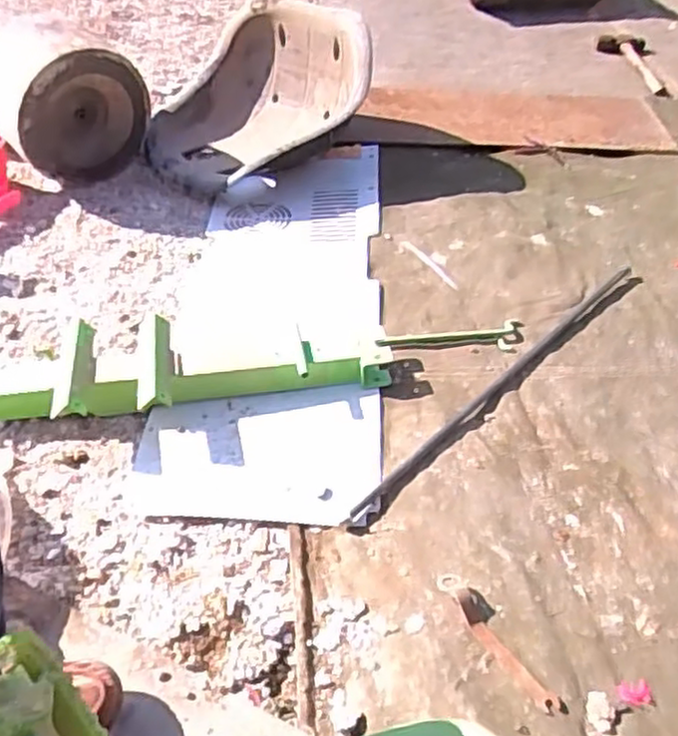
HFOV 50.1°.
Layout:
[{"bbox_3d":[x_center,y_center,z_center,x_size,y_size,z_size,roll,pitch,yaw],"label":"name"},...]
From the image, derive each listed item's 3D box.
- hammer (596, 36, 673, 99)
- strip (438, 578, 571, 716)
[{"bbox_3d":[0.656,-0.682,1.630,0.130,0.025,0.293,5,44,3],"label":"hammer"},{"bbox_3d":[0.155,0.263,0.701,0.032,0.006,0.160,-22,49,-24],"label":"strip"}]

